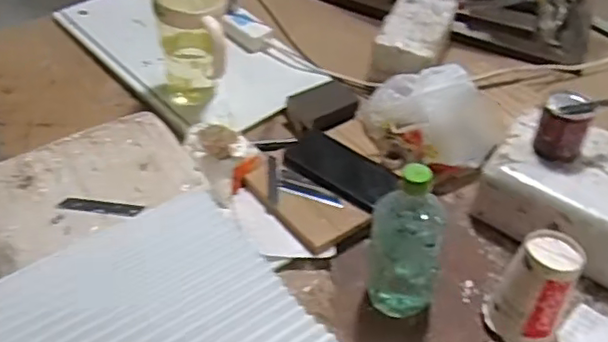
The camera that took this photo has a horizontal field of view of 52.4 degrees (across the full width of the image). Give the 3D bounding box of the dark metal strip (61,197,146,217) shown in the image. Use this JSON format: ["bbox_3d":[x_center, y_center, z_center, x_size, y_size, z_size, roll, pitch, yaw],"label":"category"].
[{"bbox_3d":[-0.239,0.042,0.729,0.095,0.004,0.019,5,44,1],"label":"dark metal strip"}]

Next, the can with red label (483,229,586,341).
[{"bbox_3d":[0.265,0.133,0.701,0.076,0.123,0.086,29,49,24],"label":"can with red label"}]

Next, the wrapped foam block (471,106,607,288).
[{"bbox_3d":[0.392,0.031,0.837,0.273,0.106,0.201,28,49,23],"label":"wrapped foam block"}]

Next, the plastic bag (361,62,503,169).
[{"bbox_3d":[0.186,-0.094,0.924,0.166,0.115,0.152,-4,44,-8],"label":"plastic bag"}]

